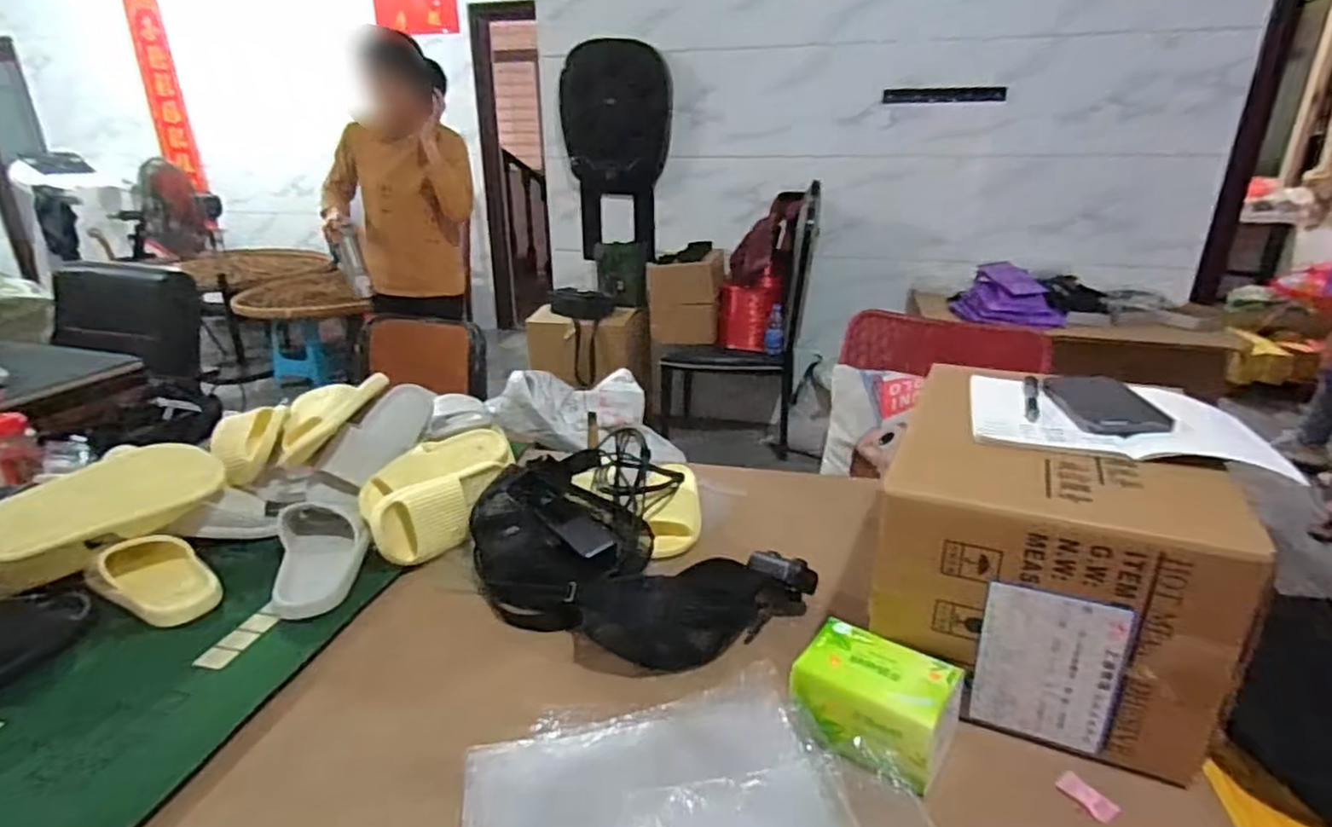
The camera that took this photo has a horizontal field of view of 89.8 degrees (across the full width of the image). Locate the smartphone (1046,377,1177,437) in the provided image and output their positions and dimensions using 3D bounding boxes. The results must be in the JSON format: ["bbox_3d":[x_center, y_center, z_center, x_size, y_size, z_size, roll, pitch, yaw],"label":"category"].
[{"bbox_3d":[0.479,-0.011,0.735,0.078,0.004,0.155,-9,23,13],"label":"smartphone"}]

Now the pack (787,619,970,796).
[{"bbox_3d":[0.194,0.264,0.627,0.134,0.073,0.094,16,27,35],"label":"pack"}]

